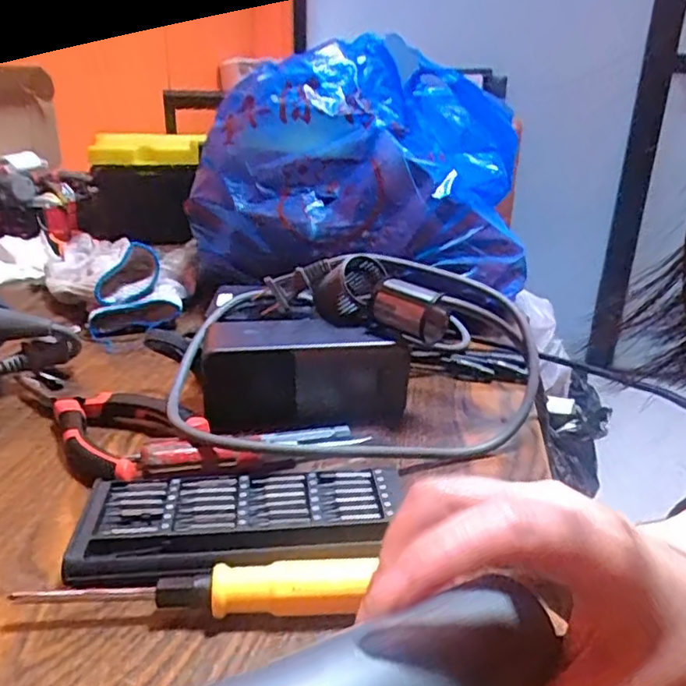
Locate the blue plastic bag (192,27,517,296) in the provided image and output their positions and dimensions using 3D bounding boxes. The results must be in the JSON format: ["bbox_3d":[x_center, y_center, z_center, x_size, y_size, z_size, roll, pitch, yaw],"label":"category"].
[{"bbox_3d":[0.022,-0.162,0.565,0.289,0.178,0.208,7,23,12],"label":"blue plastic bag"}]

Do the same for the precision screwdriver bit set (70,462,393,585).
[{"bbox_3d":[-0.047,0.086,0.298,0.149,0.015,0.064,-3,23,-9],"label":"precision screwdriver bit set"}]

